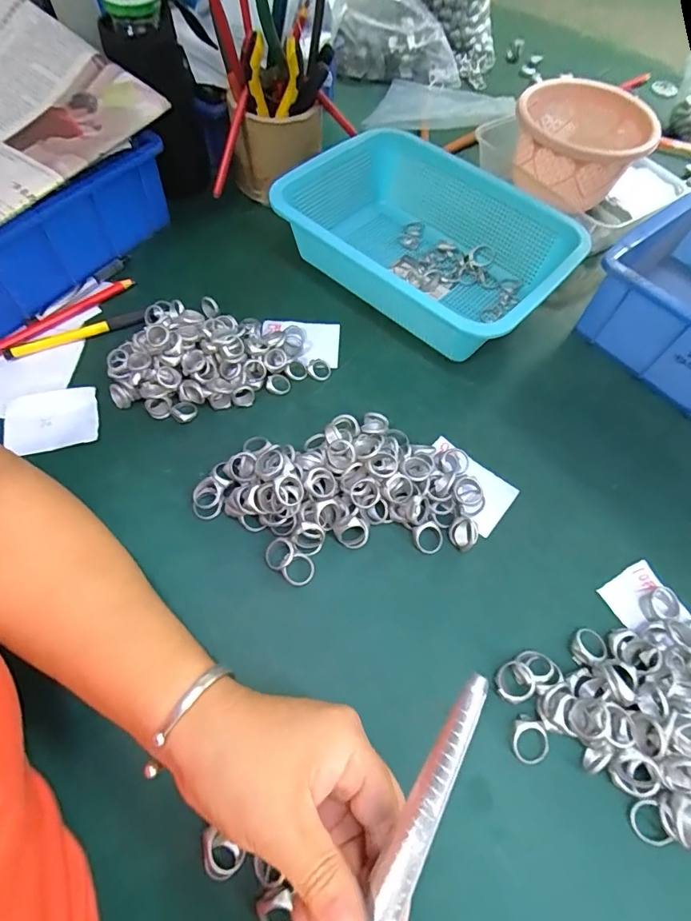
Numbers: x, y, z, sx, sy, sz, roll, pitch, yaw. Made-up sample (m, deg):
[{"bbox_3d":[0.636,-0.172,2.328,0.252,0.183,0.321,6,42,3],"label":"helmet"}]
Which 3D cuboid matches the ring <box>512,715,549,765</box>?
[{"bbox_3d":[0.116,0.175,0.290,0.022,0.007,0.026,15,63,6],"label":"ring"}]

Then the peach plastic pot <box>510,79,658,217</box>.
[{"bbox_3d":[0.255,-0.344,0.523,0.141,0.089,0.107,19,62,8],"label":"peach plastic pot"}]

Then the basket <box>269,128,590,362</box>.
[{"bbox_3d":[0.079,-0.215,0.469,0.269,0.077,0.191,39,66,17],"label":"basket"}]

